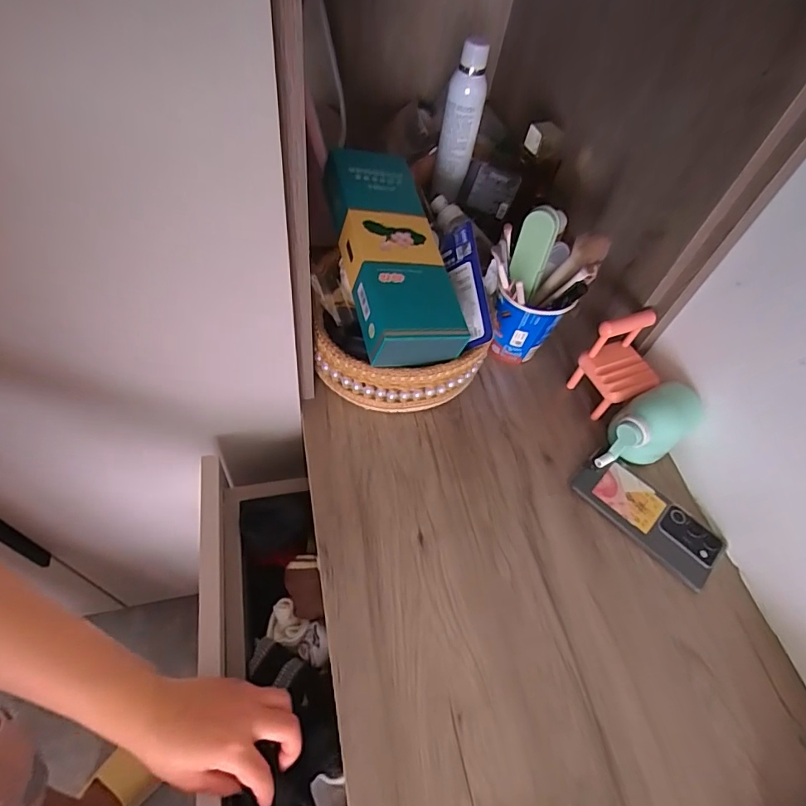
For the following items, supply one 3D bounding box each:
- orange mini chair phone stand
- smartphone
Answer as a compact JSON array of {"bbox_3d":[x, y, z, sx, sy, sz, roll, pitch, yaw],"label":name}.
[{"bbox_3d":[0.259,-0.040,0.590,0.074,0.118,0.074,-14,59,-18],"label":"orange mini chair phone stand"},{"bbox_3d":[0.273,0.120,0.543,0.160,0.008,0.076,42,60,19],"label":"smartphone"}]

